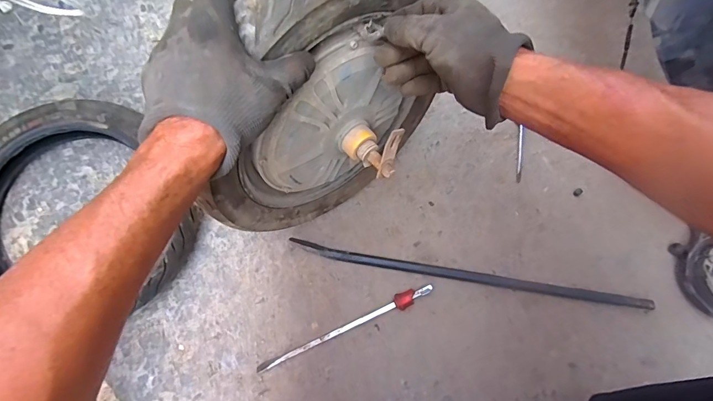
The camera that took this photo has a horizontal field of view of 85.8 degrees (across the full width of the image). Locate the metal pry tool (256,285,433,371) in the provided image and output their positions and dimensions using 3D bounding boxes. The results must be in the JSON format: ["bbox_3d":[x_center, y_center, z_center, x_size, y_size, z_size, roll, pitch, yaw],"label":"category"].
[{"bbox_3d":[-0.013,0.184,0.548,0.267,0.019,0.022,-26,78,-7],"label":"metal pry tool"}]

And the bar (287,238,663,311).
[{"bbox_3d":[0.167,0.112,0.568,0.522,0.018,0.018,10,76,2],"label":"bar"}]

